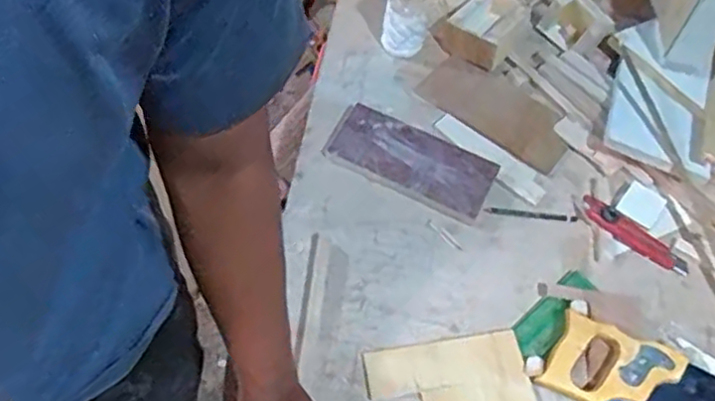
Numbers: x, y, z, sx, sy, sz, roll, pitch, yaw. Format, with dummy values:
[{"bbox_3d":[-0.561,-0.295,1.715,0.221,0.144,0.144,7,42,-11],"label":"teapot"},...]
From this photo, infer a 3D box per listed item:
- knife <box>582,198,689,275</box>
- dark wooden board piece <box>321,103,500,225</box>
[{"bbox_3d":[0.350,0.047,0.834,0.148,0.012,0.031,36,81,11],"label":"knife"},{"bbox_3d":[0.068,-0.051,0.864,0.216,0.026,0.103,25,56,9],"label":"dark wooden board piece"}]

